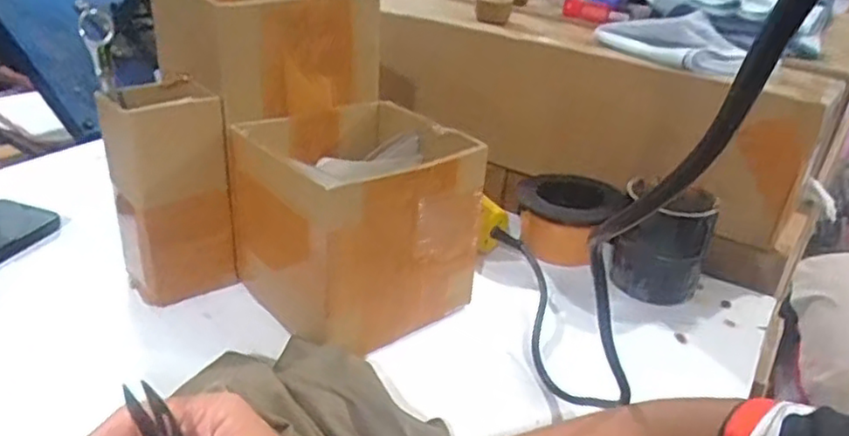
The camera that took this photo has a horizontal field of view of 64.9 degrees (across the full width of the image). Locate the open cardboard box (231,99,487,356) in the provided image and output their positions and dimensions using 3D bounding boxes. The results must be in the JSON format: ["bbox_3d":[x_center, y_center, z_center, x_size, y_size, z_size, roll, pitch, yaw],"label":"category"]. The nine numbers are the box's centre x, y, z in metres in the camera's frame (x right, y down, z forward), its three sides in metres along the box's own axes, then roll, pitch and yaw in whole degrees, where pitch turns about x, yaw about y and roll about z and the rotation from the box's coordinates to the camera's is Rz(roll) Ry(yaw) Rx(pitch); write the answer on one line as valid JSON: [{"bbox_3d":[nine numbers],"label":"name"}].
[{"bbox_3d":[-0.056,-0.002,0.560,0.152,0.143,0.150,-19,36,-41],"label":"open cardboard box"}]

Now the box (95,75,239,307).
[{"bbox_3d":[-0.214,-0.024,0.561,0.091,0.167,0.076,-8,30,-26],"label":"box"}]

